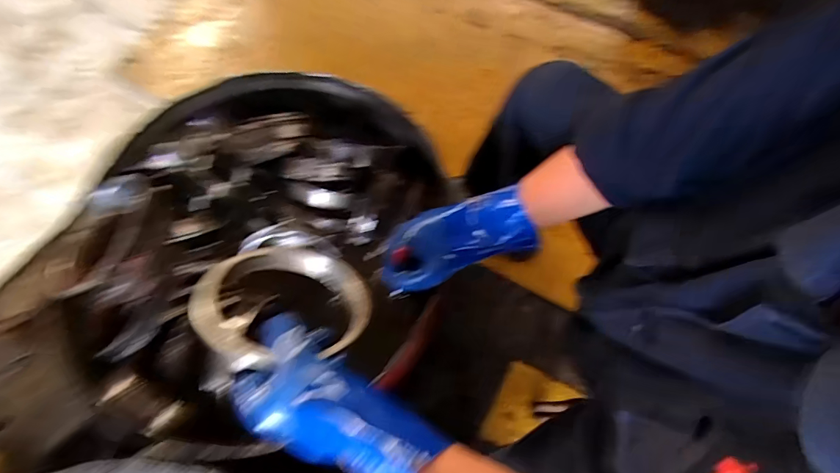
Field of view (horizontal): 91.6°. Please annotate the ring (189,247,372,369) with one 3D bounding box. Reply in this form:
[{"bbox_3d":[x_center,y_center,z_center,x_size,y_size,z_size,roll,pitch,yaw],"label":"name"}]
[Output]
[{"bbox_3d":[-0.153,0.070,0.468,0.187,0.030,0.158,3,35,-30],"label":"ring"}]

